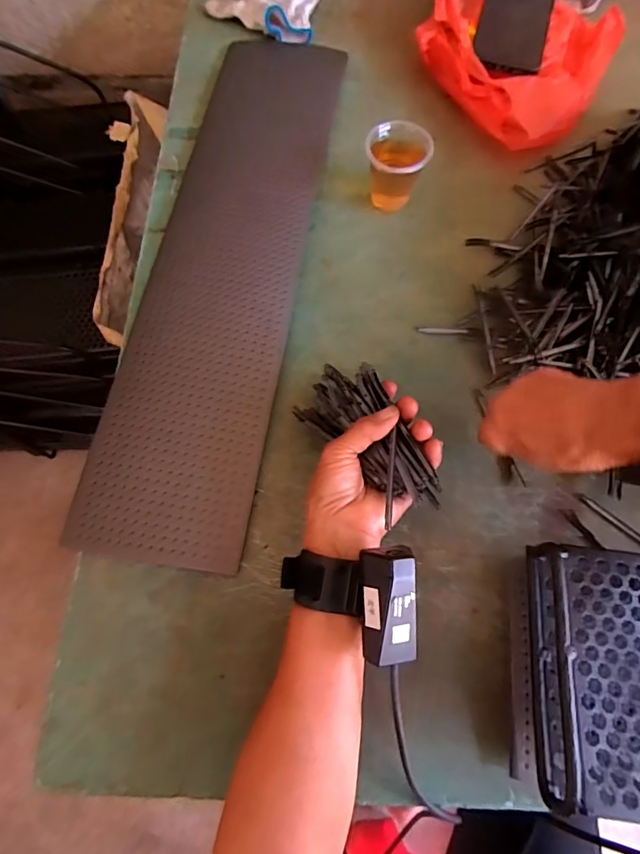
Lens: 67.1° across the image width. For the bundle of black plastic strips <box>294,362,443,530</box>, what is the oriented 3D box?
[{"bbox_3d":[0.039,0.005,0.369,0.060,0.037,0.133,-35,65,-11],"label":"bundle of black plastic strips"}]

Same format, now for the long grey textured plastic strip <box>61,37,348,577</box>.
[{"bbox_3d":[-0.091,-0.179,0.488,0.147,0.015,0.615,9,69,3],"label":"long grey textured plastic strip"}]

